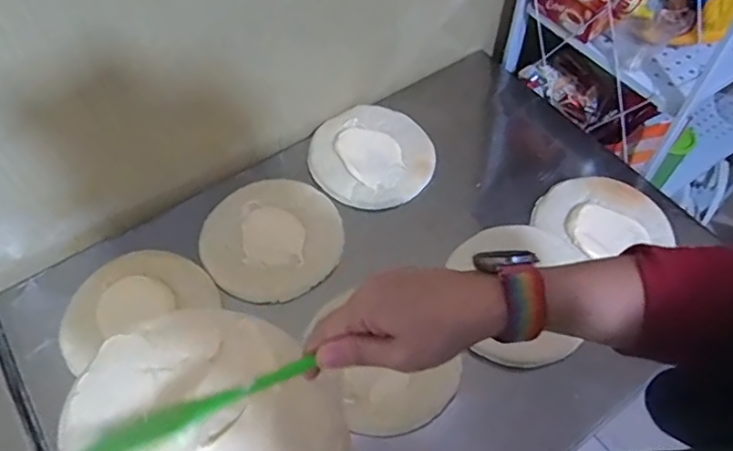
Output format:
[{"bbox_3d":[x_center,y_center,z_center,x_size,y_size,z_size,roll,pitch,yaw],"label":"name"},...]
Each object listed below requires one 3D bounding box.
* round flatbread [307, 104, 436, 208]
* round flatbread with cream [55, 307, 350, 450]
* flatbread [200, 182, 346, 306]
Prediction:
[{"bbox_3d":[0.008,-0.115,0.901,0.194,0.025,0.179,1,56,-1],"label":"round flatbread"},{"bbox_3d":[-0.099,0.129,0.395,0.183,0.021,0.189,20,31,-13],"label":"round flatbread with cream"},{"bbox_3d":[-0.138,0.015,0.827,0.190,0.023,0.191,1,56,-1],"label":"flatbread"}]

